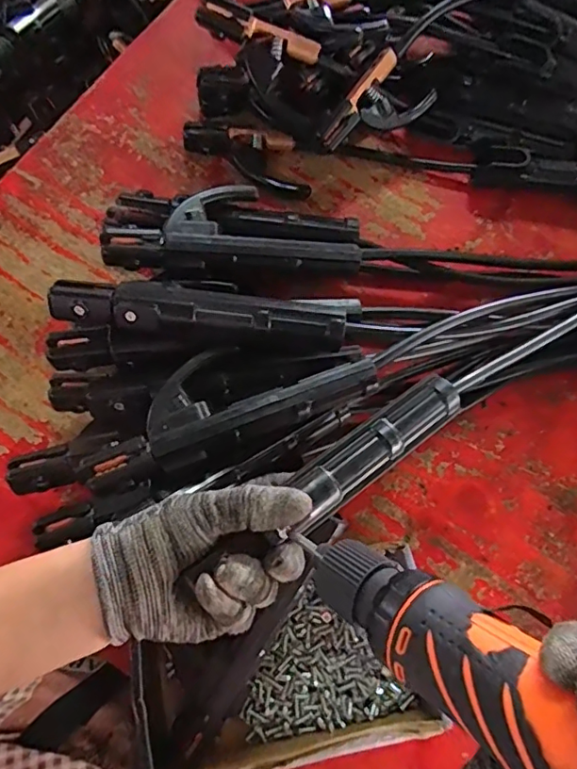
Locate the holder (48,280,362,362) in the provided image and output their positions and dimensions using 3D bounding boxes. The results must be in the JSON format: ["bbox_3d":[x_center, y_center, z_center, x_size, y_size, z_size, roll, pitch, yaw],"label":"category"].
[{"bbox_3d":[-0.055,-0.043,0.368,0.199,0.048,0.039,2,73,-3],"label":"holder"}]

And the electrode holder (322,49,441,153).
[{"bbox_3d":[0.074,-0.247,0.476,0.112,0.061,0.024,-41,35,-9],"label":"electrode holder"}]

